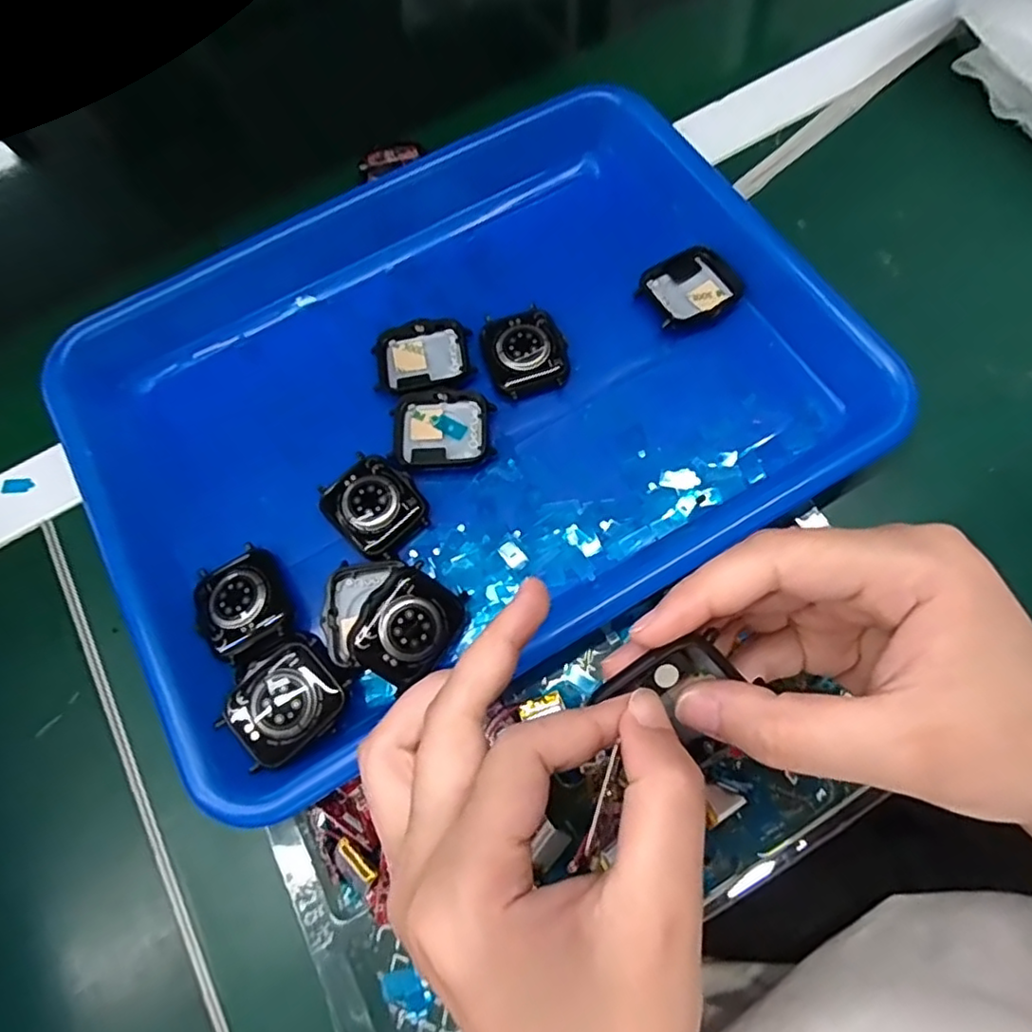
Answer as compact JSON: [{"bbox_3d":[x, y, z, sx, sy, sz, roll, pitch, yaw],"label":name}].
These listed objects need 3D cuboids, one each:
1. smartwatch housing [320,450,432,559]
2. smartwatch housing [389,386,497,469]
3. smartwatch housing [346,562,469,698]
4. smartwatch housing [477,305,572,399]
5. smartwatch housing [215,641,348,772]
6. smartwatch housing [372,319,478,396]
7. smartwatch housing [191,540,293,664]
[{"bbox_3d":[-0.062,-0.005,0.272,0.042,0.008,0.036,42,78,17],"label":"smartwatch housing"},{"bbox_3d":[-0.033,-0.041,0.285,0.043,0.008,0.038,-8,69,1],"label":"smartwatch housing"},{"bbox_3d":[-0.042,0.043,0.248,0.032,0.017,0.044,37,73,13],"label":"smartwatch housing"},{"bbox_3d":[0.004,-0.078,0.296,0.039,0.012,0.041,-19,69,-3],"label":"smartwatch housing"},{"bbox_3d":[-0.089,0.071,0.237,0.042,0.007,0.037,-43,72,-11],"label":"smartwatch housing"},{"bbox_3d":[-0.044,-0.076,0.300,0.046,0.009,0.036,-15,69,-1],"label":"smartwatch housing"},{"bbox_3d":[-0.114,0.035,0.259,0.035,0.012,0.045,-30,70,-7],"label":"smartwatch housing"}]

